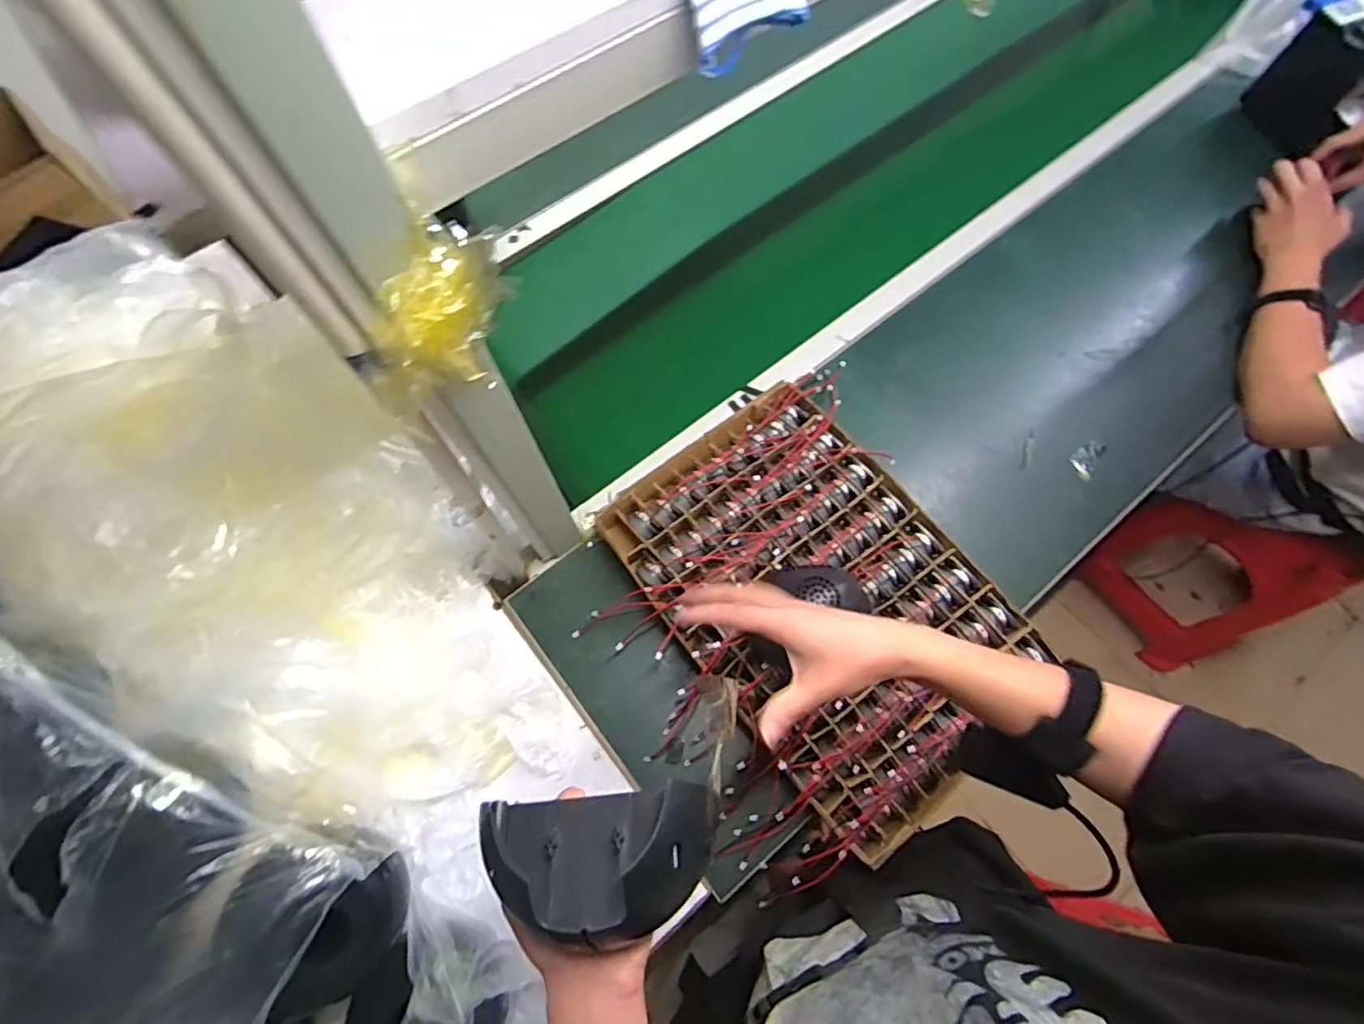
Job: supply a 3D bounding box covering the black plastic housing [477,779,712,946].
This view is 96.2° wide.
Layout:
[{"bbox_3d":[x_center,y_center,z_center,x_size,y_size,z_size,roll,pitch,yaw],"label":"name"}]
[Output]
[{"bbox_3d":[-0.043,0.191,0.327,0.120,0.046,0.073,-6,68,-1],"label":"black plastic housing"}]

